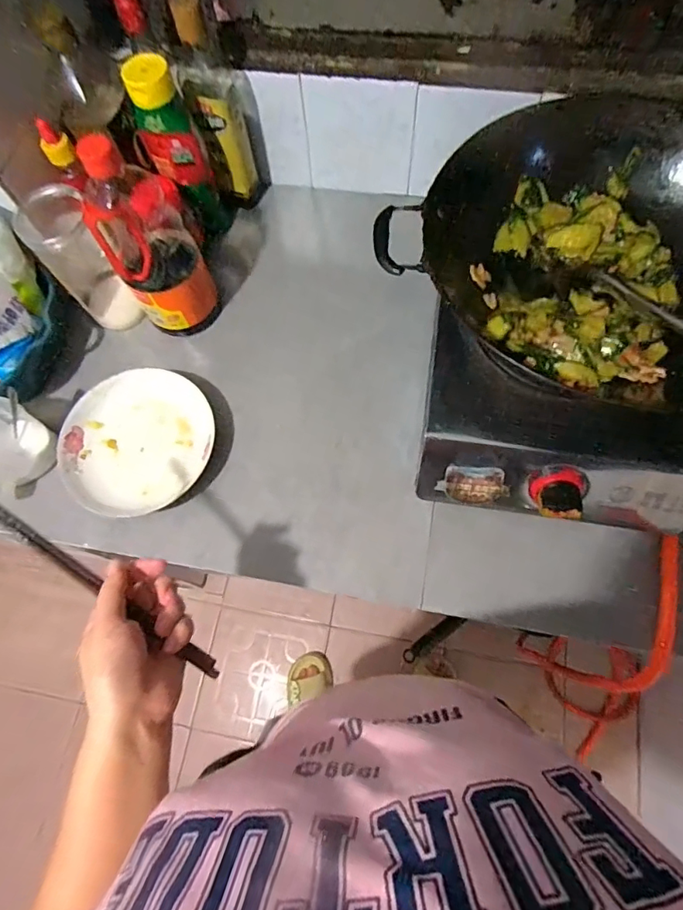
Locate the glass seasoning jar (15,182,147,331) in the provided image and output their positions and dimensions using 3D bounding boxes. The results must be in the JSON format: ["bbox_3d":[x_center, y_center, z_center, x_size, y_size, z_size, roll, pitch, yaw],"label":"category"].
[{"bbox_3d":[-0.327,-0.247,0.623,0.078,0.176,0.075,-1,69,3],"label":"glass seasoning jar"}]

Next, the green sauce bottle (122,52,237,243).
[{"bbox_3d":[-0.217,-0.400,0.643,0.078,0.213,0.073,32,74,14],"label":"green sauce bottle"}]

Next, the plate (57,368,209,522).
[{"bbox_3d":[-0.260,-0.018,0.609,0.183,0.035,0.185,-1,69,3],"label":"plate"}]

